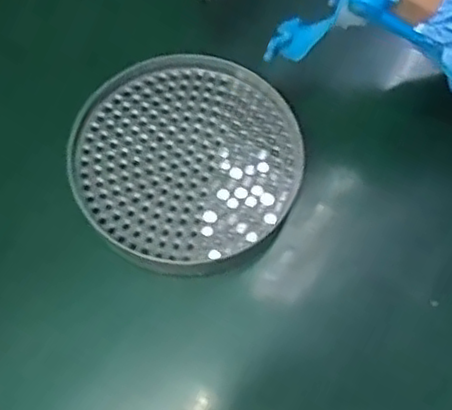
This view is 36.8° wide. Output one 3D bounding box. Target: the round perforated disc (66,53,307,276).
[{"bbox_3d":[-0.021,-0.024,0.346,0.114,0.010,0.112,1,69,-2],"label":"round perforated disc"}]

